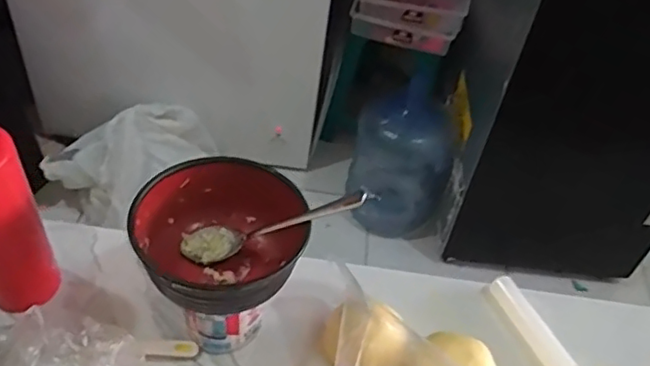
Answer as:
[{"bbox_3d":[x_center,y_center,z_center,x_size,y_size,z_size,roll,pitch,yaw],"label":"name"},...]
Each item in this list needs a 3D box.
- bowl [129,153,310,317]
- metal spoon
[{"bbox_3d":[-0.089,0.046,0.524,0.131,0.065,0.142,4,46,-4],"label":"bowl"},{"bbox_3d":[-0.047,0.034,0.515,0.176,0.021,0.040,-18,39,27],"label":"metal spoon"}]

